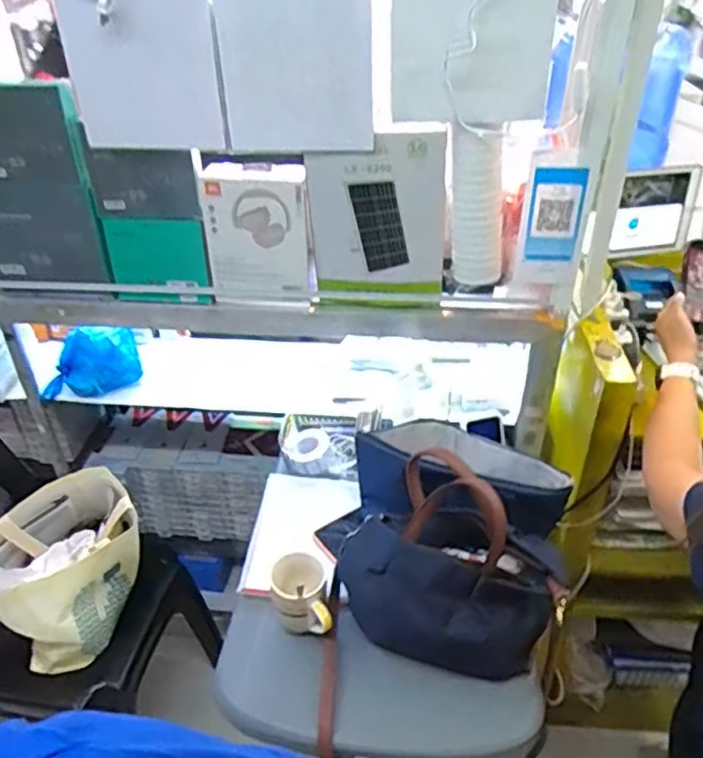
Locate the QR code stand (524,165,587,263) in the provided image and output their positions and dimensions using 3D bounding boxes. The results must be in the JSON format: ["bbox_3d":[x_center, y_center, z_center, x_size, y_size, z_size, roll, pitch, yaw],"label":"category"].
[{"bbox_3d":[0.305,-0.244,0.974,0.074,0.135,0.010,4,36,6],"label":"QR code stand"}]

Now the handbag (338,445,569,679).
[{"bbox_3d":[0.134,0.258,0.840,0.244,0.271,0.144,20,41,26],"label":"handbag"}]

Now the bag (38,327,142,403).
[{"bbox_3d":[-0.525,-0.036,1.298,0.195,0.129,0.119,-15,38,-19],"label":"bag"}]

